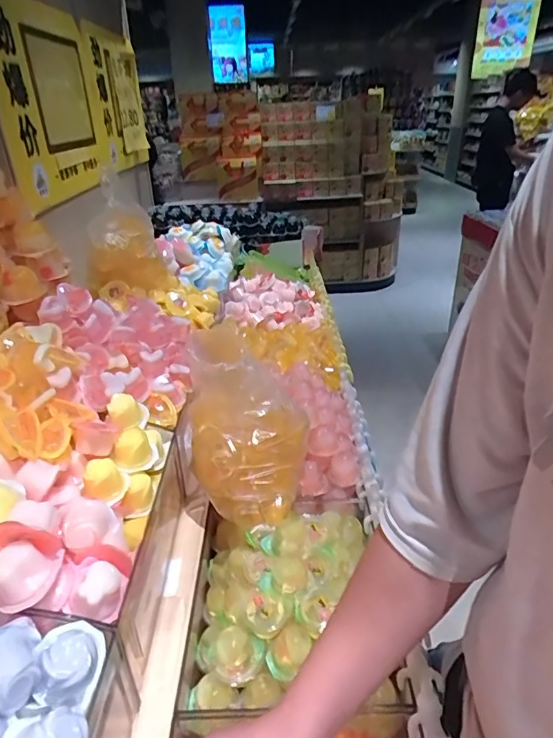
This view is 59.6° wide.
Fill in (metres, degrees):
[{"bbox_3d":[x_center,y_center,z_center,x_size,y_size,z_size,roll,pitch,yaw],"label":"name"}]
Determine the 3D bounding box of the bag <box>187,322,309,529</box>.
[{"bbox_3d":[-0.042,0.076,0.684,0.162,0.242,0.160,-6,29,-8],"label":"bag"}]

